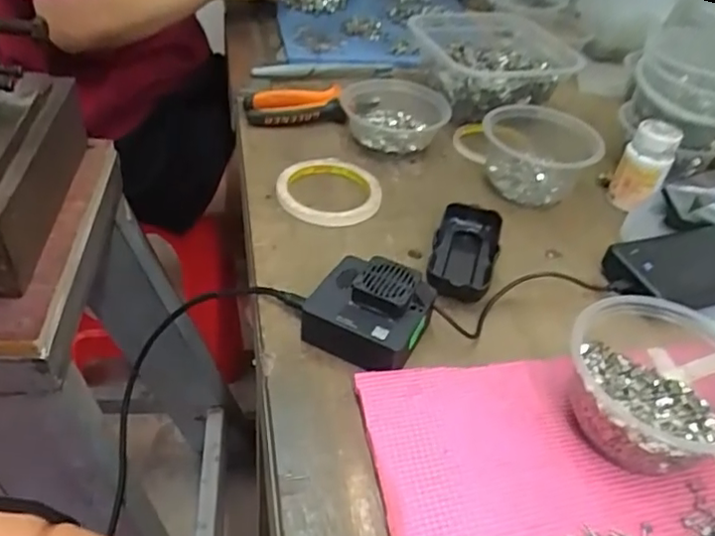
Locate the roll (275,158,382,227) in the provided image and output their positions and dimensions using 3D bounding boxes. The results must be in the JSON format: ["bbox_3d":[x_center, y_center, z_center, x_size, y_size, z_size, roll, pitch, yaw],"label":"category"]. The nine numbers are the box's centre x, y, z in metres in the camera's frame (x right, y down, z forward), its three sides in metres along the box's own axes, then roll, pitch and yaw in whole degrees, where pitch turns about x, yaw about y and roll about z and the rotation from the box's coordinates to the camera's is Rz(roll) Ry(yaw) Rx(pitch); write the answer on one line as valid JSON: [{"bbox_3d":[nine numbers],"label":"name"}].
[{"bbox_3d":[-0.025,-0.077,0.586,0.094,0.015,0.099,5,41,-4],"label":"roll"}]

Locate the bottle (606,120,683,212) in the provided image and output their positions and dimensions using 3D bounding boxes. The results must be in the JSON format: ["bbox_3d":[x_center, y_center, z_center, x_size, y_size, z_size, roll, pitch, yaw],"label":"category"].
[{"bbox_3d":[0.280,-0.100,0.607,0.045,0.077,0.047,29,45,22],"label":"bottle"}]

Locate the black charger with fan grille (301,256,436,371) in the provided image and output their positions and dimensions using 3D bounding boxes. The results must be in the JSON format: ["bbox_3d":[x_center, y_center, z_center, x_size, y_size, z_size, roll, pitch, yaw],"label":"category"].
[{"bbox_3d":[0.008,0.029,0.445,0.080,0.041,0.071,23,44,18],"label":"black charger with fan grille"}]

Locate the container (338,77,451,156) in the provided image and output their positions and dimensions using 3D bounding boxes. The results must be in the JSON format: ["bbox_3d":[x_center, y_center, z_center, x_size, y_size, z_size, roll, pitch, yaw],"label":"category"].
[{"bbox_3d":[0.042,-0.171,0.673,0.108,0.038,0.116,5,41,-4],"label":"container"}]

